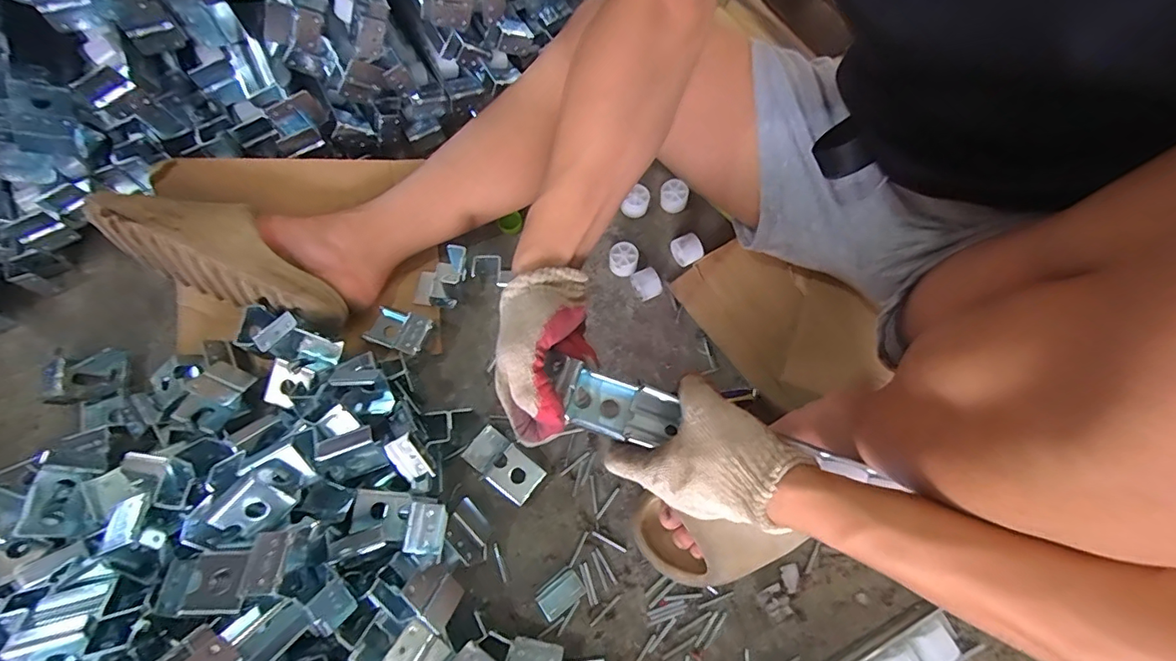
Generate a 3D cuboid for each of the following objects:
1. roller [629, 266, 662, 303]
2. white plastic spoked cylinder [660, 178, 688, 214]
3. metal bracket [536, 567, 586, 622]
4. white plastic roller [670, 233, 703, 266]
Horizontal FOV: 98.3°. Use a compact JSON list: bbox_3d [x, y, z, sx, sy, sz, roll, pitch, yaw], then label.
[{"bbox_3d":[0.068,-0.054,0.601,0.029,0.027,0.039,-23,69,-7],"label":"roller"},{"bbox_3d":[0.110,-0.173,0.654,0.034,0.027,0.035,-1,68,2],"label":"white plastic spoked cylinder"},{"bbox_3d":[-0.027,0.257,0.495,0.044,0.004,0.027,-35,71,-11],"label":"metal bracket"},{"bbox_3d":[0.120,-0.098,0.615,0.029,0.032,0.032,-25,70,-8],"label":"white plastic roller"}]

